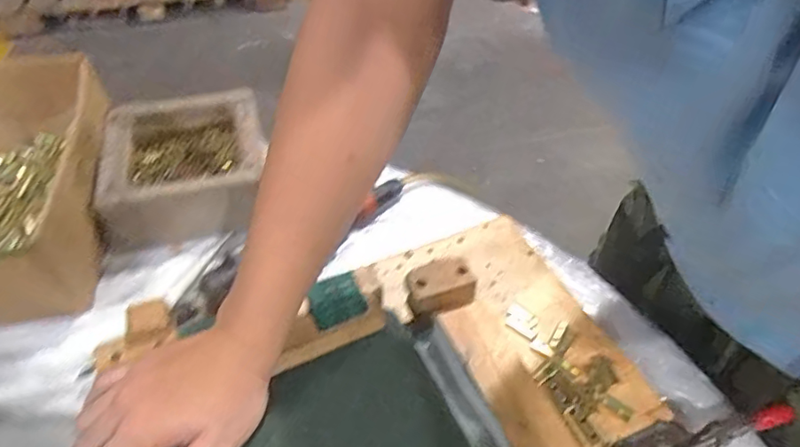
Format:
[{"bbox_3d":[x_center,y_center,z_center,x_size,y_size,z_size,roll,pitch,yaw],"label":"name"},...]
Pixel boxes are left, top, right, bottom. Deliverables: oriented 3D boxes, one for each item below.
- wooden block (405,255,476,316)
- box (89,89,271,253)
[{"bbox_3d":[0.036,0.055,0.492,0.057,0.022,0.045,-15,49,-14],"label":"wooden block"},{"bbox_3d":[-0.240,-0.072,0.614,0.164,0.062,0.173,-9,48,-10],"label":"box"}]

